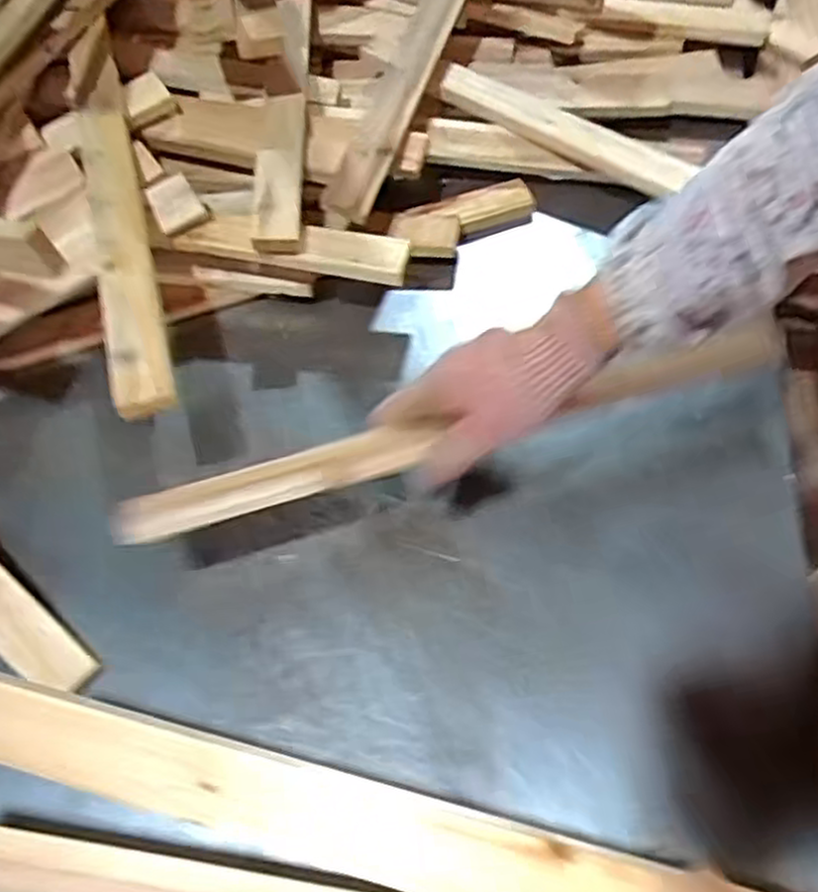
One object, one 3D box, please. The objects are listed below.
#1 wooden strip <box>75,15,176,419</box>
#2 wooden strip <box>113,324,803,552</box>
[{"bbox_3d":[-0.248,-0.208,0.637,0.044,0.029,0.449,-17,60,-5],"label":"wooden strip"},{"bbox_3d":[0.034,-0.014,0.526,0.471,0.019,0.042,-16,60,-5],"label":"wooden strip"}]

